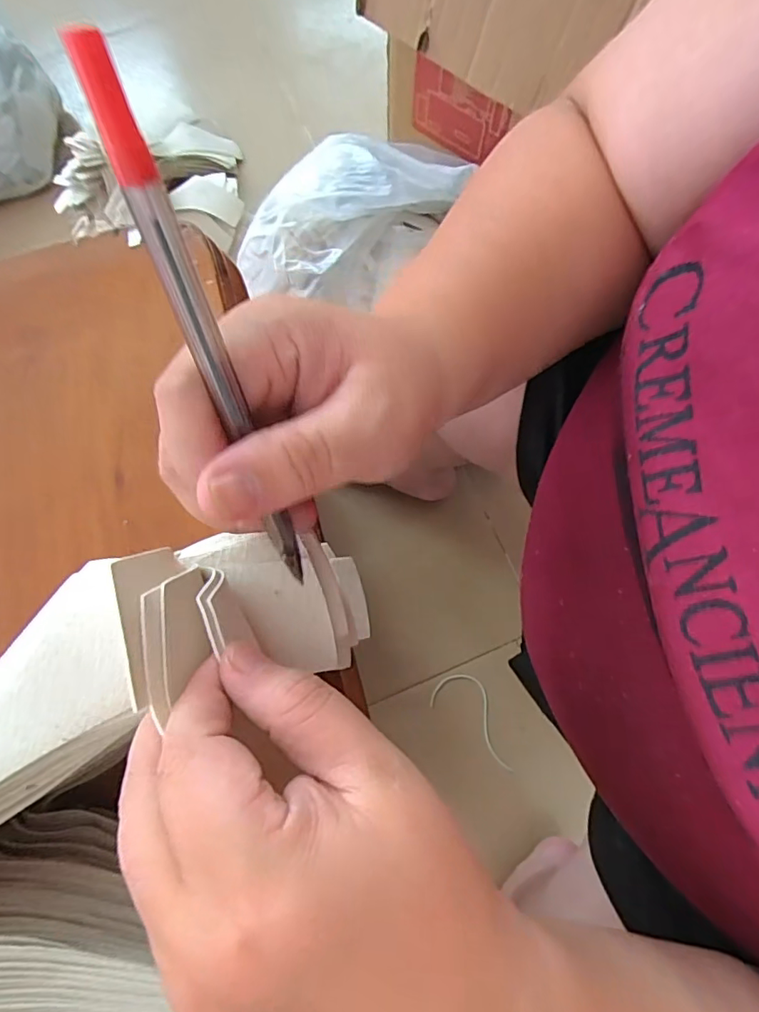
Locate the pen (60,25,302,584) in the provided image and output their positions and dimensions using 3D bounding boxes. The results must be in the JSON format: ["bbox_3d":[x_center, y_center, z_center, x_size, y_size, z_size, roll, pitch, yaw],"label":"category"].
[{"bbox_3d":[-0.041,-0.033,0.134,0.008,0.133,0.006,-16,37,-3],"label":"pen"}]

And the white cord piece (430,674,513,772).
[{"bbox_3d":[0.133,0.272,0.682,0.133,0.005,0.065,37,81,8],"label":"white cord piece"}]

